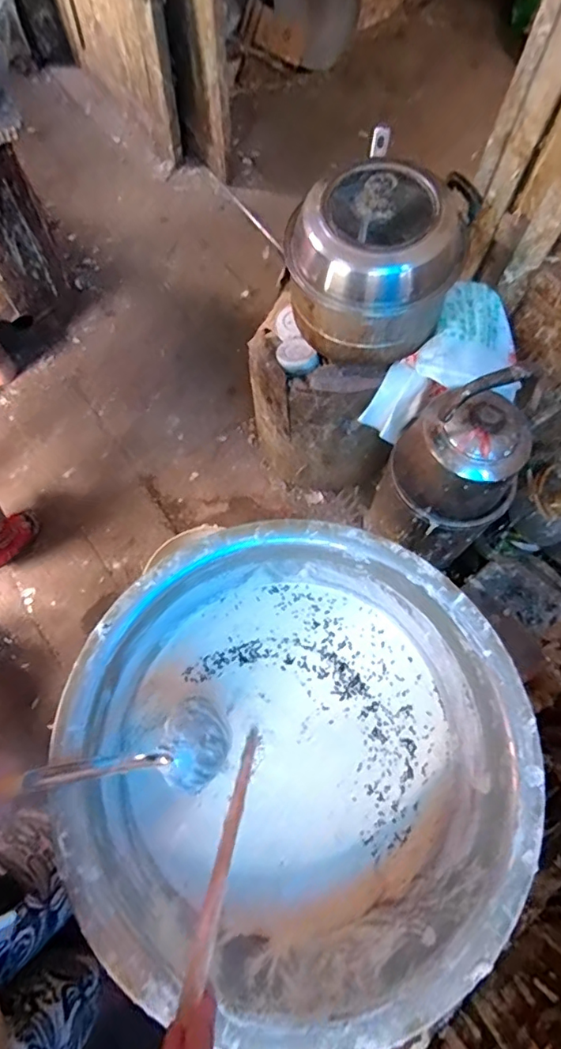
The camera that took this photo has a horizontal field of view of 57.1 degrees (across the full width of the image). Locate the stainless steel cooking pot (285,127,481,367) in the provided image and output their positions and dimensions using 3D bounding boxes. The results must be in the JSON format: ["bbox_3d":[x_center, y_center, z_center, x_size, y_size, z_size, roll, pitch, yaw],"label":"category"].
[{"bbox_3d":[0.161,-0.456,0.861,0.268,0.223,0.285,1,68,-2],"label":"stainless steel cooking pot"}]

